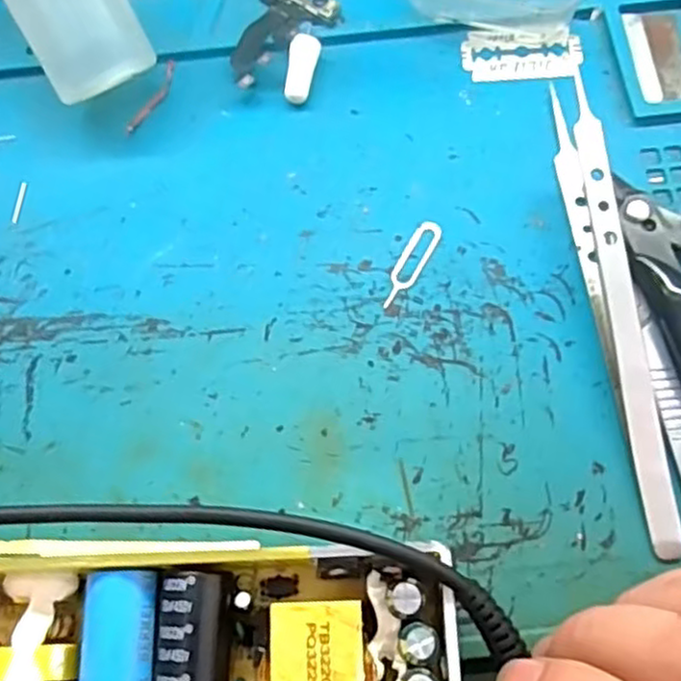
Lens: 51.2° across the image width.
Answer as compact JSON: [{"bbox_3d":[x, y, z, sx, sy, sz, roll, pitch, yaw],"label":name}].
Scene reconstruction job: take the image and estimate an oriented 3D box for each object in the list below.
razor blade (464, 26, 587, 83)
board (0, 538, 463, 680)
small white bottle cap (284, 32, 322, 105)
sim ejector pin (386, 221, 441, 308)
[{"bbox_3d":[0.065,-0.102,0.253,0.042,0.004,0.021,0,71,2],"label":"razor blade"},{"bbox_3d":[-0.036,0.082,0.180,0.131,0.024,0.056,1,71,3],"label":"board"},{"bbox_3d":[-0.014,-0.095,0.249,0.010,0.007,0.024,9,71,4],"label":"small white bottle cap"},{"bbox_3d":[0.023,-0.025,0.230,0.009,0.004,0.033,28,75,8],"label":"sim ejector pin"}]

